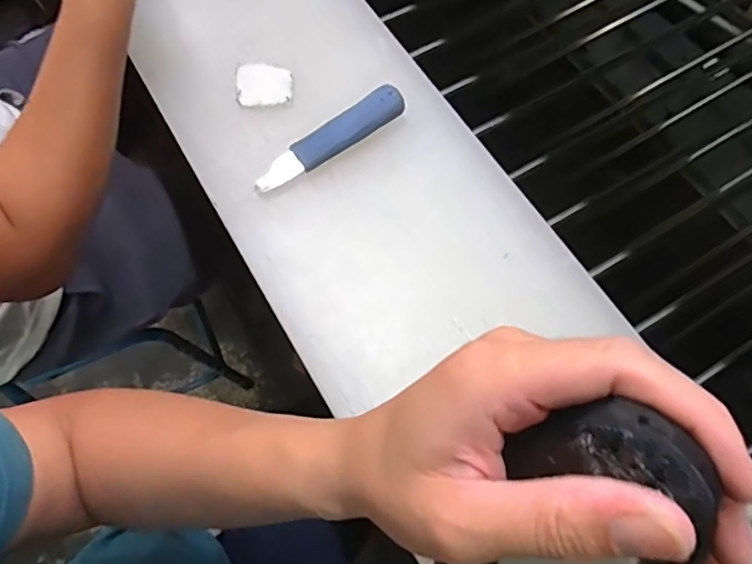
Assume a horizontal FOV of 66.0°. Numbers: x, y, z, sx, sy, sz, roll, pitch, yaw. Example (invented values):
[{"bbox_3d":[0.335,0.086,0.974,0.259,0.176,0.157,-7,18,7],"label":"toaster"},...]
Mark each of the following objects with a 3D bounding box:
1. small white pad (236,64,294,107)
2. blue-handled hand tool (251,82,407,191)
[{"bbox_3d":[-0.109,-0.194,0.567,0.054,0.005,0.049,-8,66,-2],"label":"small white pad"},{"bbox_3d":[-0.042,-0.132,0.535,0.157,0.023,0.030,-33,69,-12],"label":"blue-handled hand tool"}]

